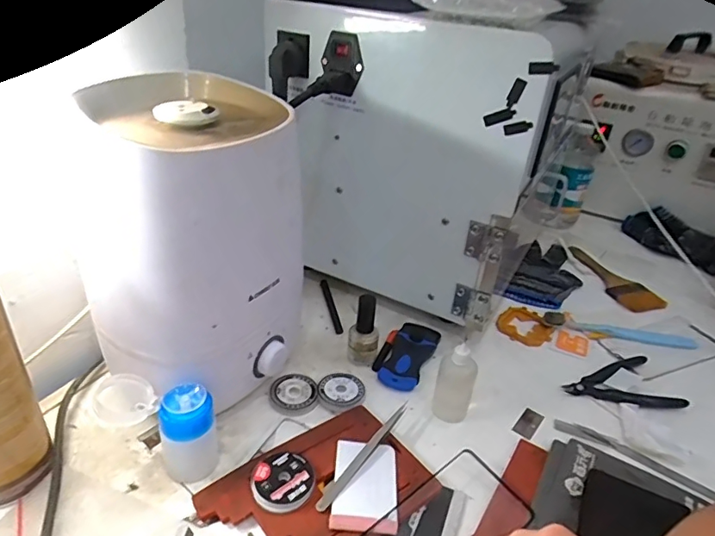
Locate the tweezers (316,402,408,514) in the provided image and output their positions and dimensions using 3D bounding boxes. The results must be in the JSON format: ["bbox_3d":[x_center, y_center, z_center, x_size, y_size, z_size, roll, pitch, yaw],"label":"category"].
[{"bbox_3d":[0.008,0.157,0.425,0.009,0.006,0.132,22,34,27],"label":"tweezers"}]

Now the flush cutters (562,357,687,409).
[{"bbox_3d":[0.287,0.126,0.518,0.113,0.013,0.072,-11,34,-25],"label":"flush cutters"}]

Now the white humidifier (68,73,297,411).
[{"bbox_3d":[-0.129,-0.016,0.435,0.154,0.255,0.169,4,30,-1],"label":"white humidifier"}]

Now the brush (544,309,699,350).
[{"bbox_3d":[0.323,0.074,0.608,0.181,0.014,0.025,9,31,7],"label":"brush"}]

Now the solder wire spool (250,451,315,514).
[{"bbox_3d":[-0.059,0.169,0.392,0.047,0.009,0.049,4,30,-2],"label":"solder wire spool"}]

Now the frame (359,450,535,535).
[{"bbox_3d":[0.058,0.197,0.366,0.160,0.009,0.075,-20,39,-36],"label":"frame"}]

